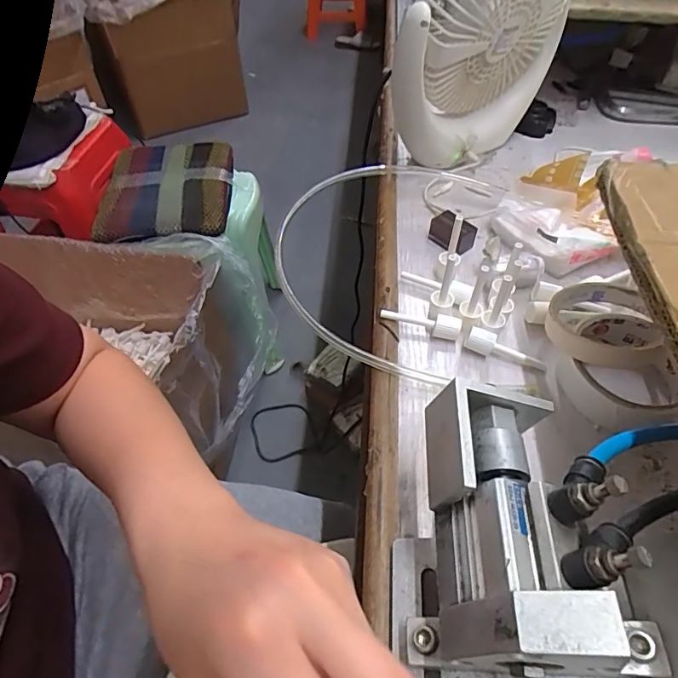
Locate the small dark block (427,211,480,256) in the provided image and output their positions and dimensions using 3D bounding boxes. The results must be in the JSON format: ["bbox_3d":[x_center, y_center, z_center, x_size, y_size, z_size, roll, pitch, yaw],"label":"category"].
[{"bbox_3d":[0.108,-0.103,0.460,0.042,0.026,0.021,29,57,23],"label":"small dark block"}]

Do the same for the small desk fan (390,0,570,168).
[{"bbox_3d":[0.139,-0.286,0.489,0.179,0.210,0.089,-33,57,-23],"label":"small desk fan"}]

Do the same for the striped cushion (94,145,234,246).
[{"bbox_3d":[-0.345,-0.301,0.966,0.242,0.034,0.314,-3,51,-1],"label":"striped cushion"}]

